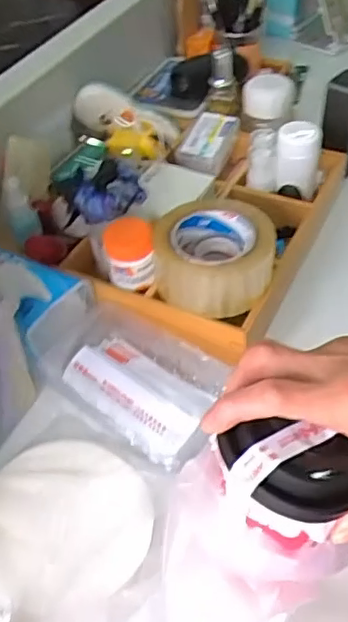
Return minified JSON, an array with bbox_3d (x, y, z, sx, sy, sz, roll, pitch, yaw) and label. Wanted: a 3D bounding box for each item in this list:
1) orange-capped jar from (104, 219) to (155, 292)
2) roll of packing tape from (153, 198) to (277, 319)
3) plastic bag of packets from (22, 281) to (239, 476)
[{"bbox_3d":[-0.045,-0.058,0.586,0.046,0.063,0.039,-6,52,-4],"label":"orange-capped jar"},{"bbox_3d":[0.042,-0.055,0.583,0.118,0.058,0.111,-2,46,2],"label":"roll of packing tape"},{"bbox_3d":[-0.039,0.060,0.551,0.193,0.059,0.124,28,54,27],"label":"plastic bag of packets"}]

